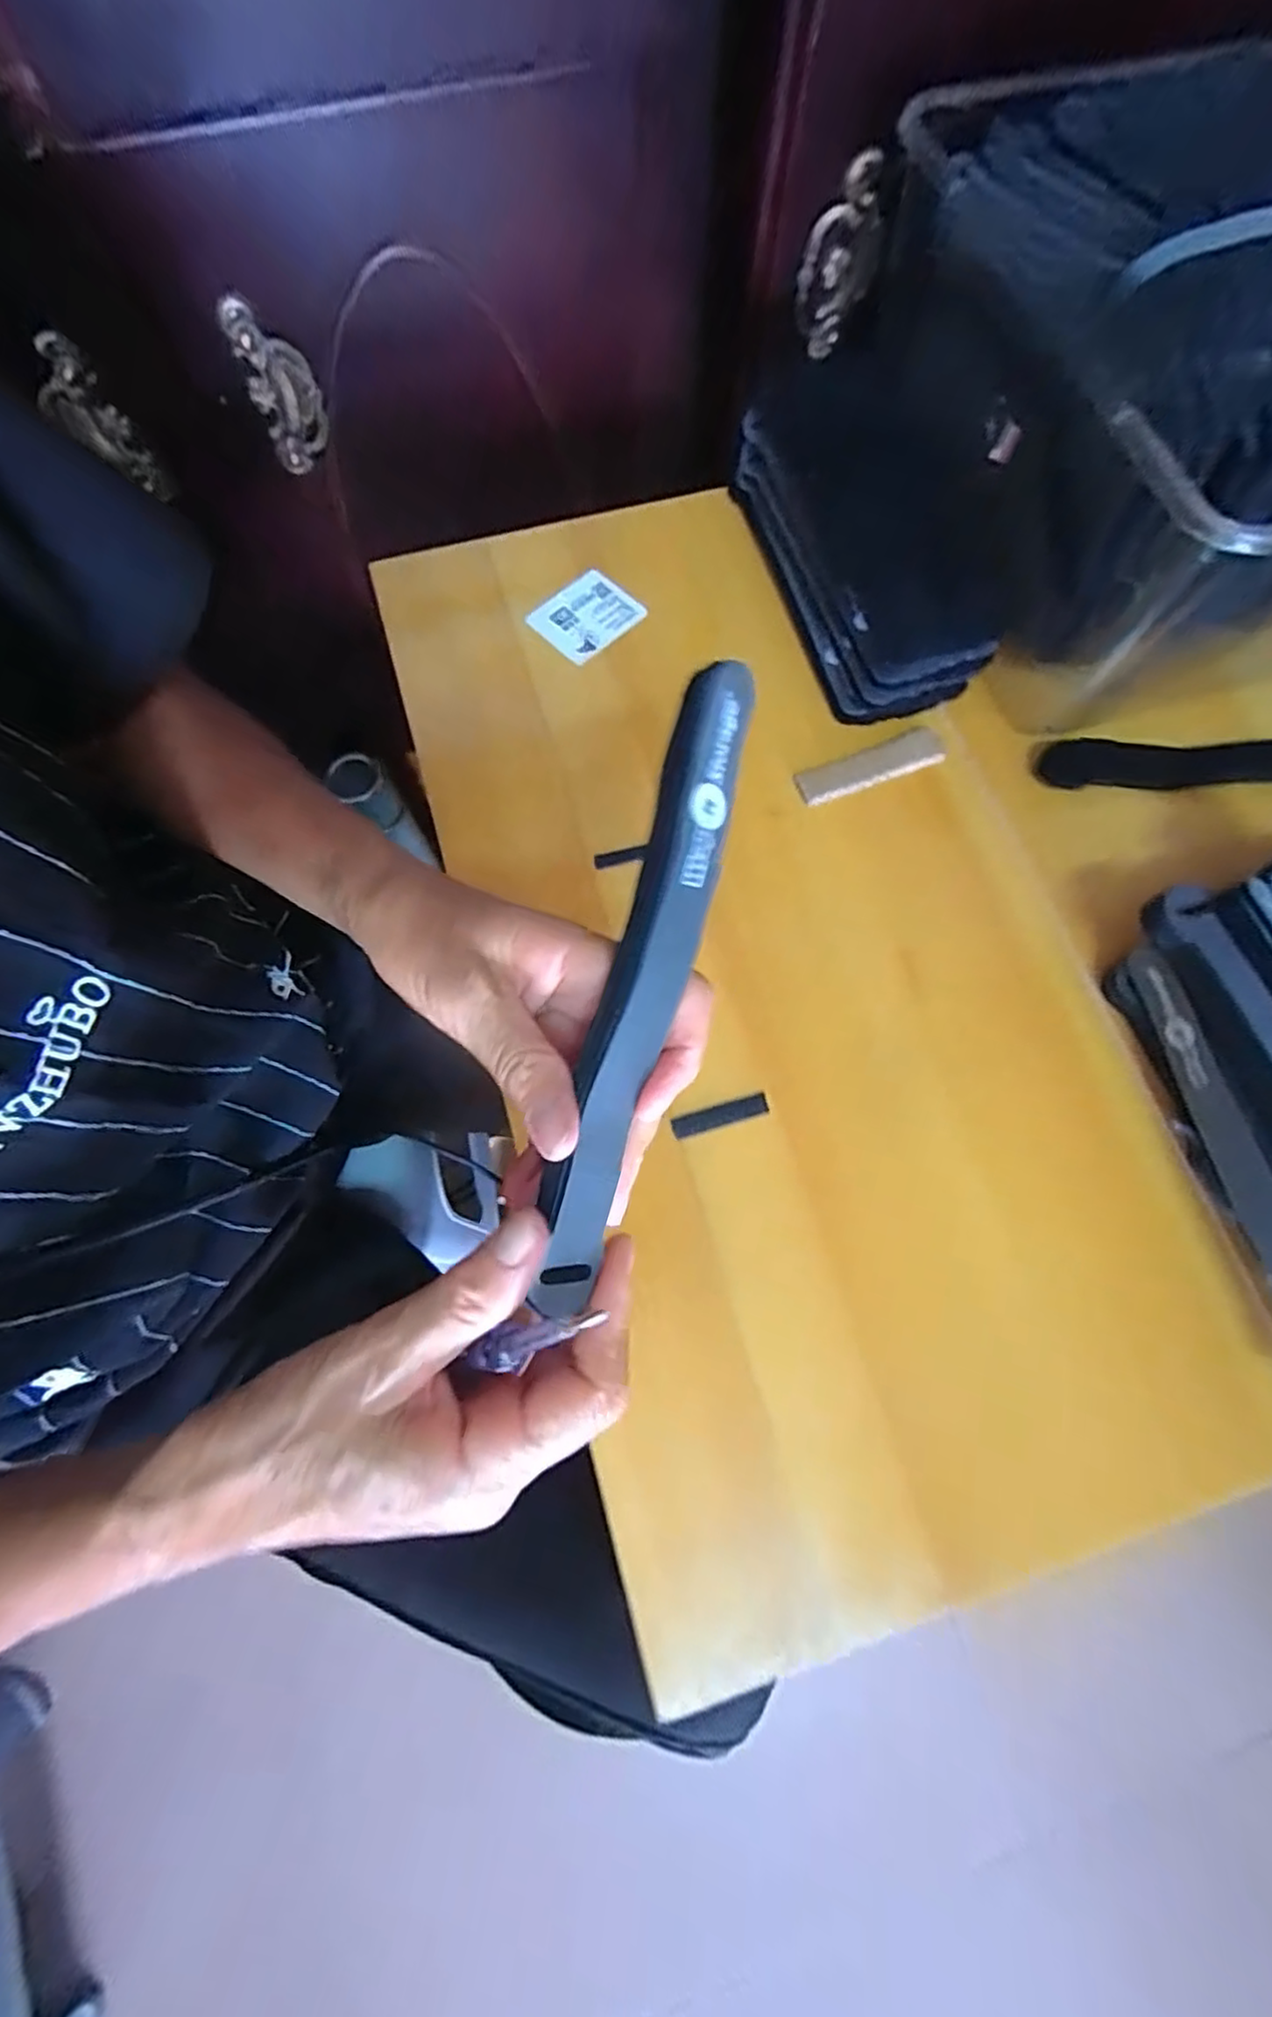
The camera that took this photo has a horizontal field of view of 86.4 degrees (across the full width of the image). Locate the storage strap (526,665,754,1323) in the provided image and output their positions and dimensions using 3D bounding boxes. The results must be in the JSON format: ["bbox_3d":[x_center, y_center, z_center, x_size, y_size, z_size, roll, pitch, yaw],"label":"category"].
[{"bbox_3d":[0.001,-0.002,0.209,0.024,0.016,0.198,17,95,6],"label":"storage strap"}]

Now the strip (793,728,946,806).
[{"bbox_3d":[0.130,-0.135,0.378,0.086,0.004,0.024,-21,75,-7],"label":"strip"}]

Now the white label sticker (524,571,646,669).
[{"bbox_3d":[-0.031,-0.240,0.415,0.058,0.006,0.047,-43,83,-8],"label":"white label sticker"}]

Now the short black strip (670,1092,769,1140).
[{"bbox_3d":[0.040,0.051,0.323,0.047,0.004,0.010,-15,74,-5],"label":"short black strip"}]

